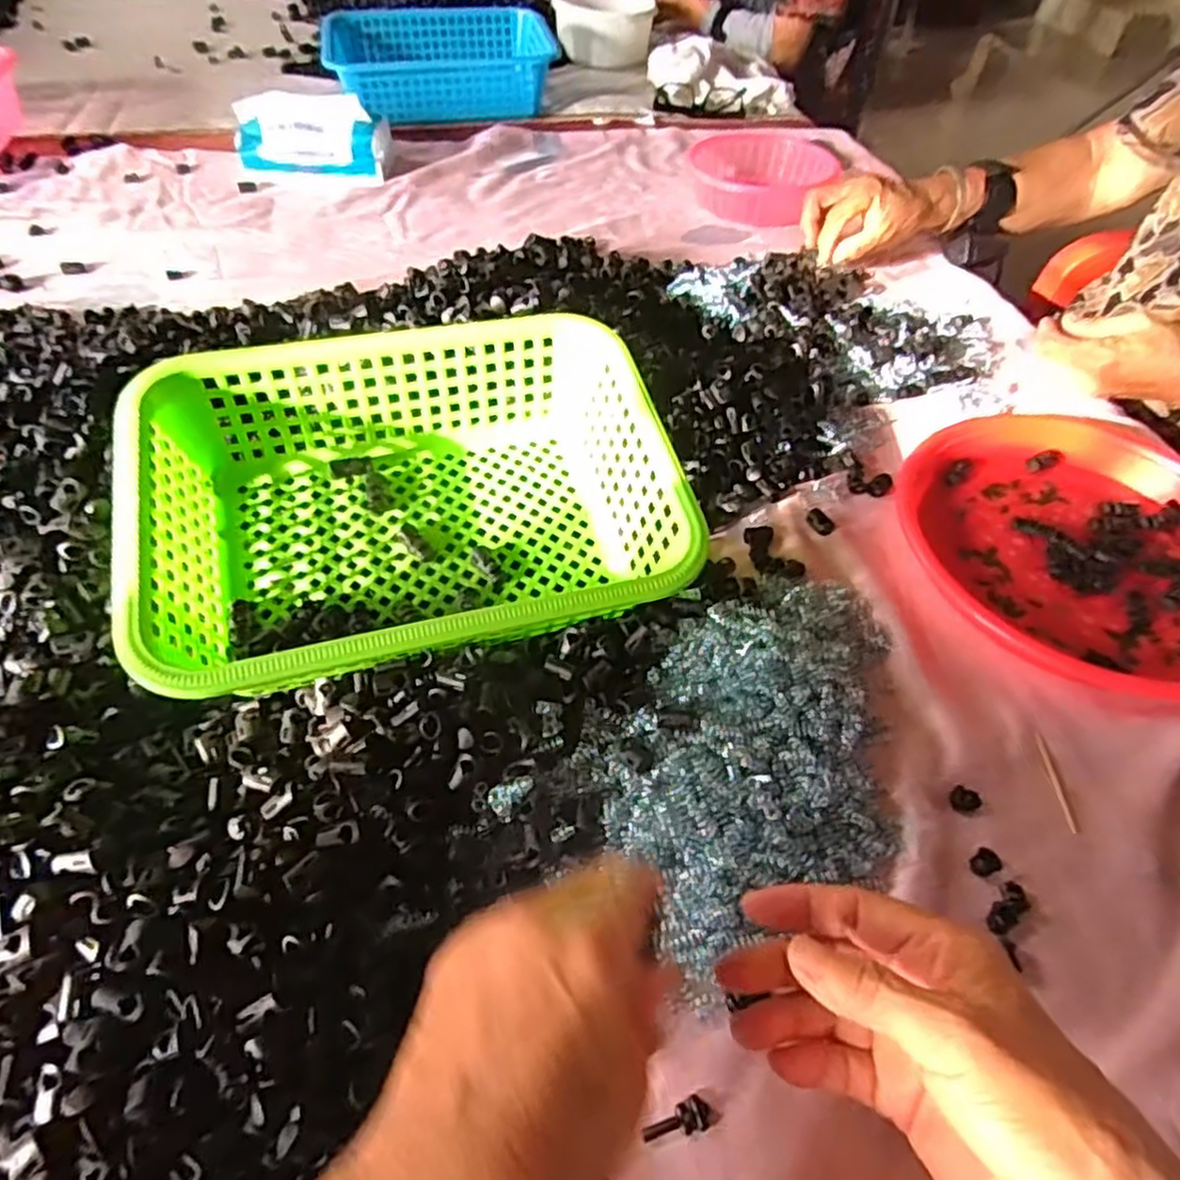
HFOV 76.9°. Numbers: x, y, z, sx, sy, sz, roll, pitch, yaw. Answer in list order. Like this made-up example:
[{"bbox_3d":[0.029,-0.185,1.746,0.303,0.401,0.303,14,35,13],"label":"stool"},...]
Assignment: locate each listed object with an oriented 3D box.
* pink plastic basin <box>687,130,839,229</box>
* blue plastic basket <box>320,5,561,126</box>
[{"bbox_3d":[0.194,-0.503,0.898,0.178,0.047,0.178,2,51,-2],"label":"pink plastic basin"},{"bbox_3d":[-0.203,-0.720,1.022,0.305,0.079,0.211,-9,52,-10],"label":"blue plastic basket"}]

